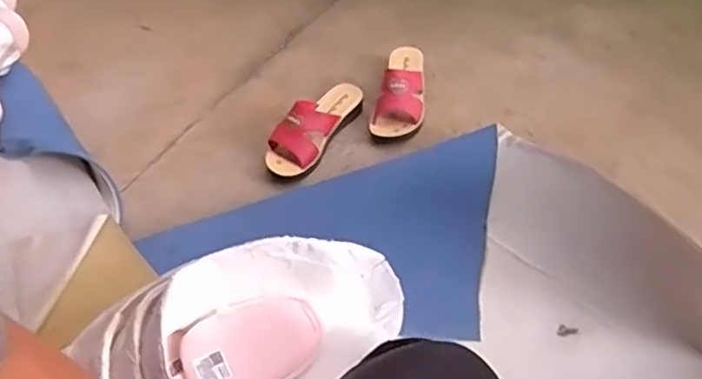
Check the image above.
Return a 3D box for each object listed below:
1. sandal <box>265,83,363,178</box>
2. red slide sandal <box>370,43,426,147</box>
[{"bbox_3d":[-0.065,-0.112,1.070,0.081,0.071,0.218,25,59,22],"label":"sandal"},{"bbox_3d":[0.089,-0.186,1.107,0.089,0.074,0.214,5,54,9],"label":"red slide sandal"}]

